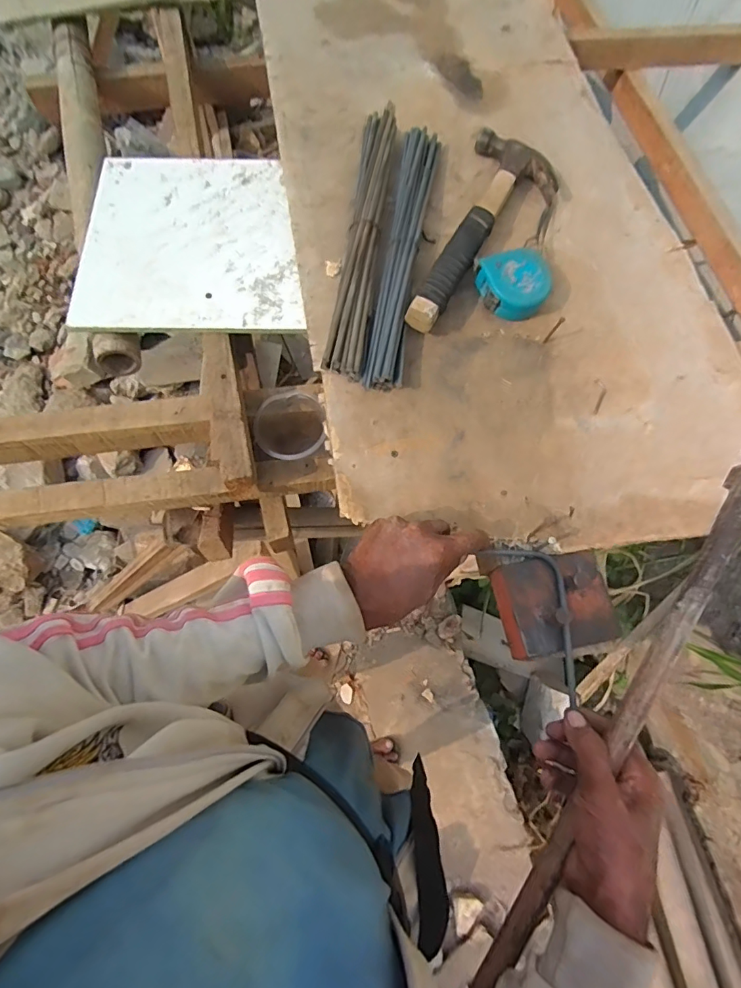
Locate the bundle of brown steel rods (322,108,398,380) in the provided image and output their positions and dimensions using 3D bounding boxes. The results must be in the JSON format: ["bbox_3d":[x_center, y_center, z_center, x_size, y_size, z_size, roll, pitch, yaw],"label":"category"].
[{"bbox_3d":[-0.007,-0.328,0.578,0.049,0.034,0.417,8,70,1],"label":"bundle of brown steel rods"}]

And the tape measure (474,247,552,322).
[{"bbox_3d":[0.172,-0.251,0.556,0.078,0.041,0.079,-22,72,-10],"label":"tape measure"}]

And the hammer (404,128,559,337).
[{"bbox_3d":[0.154,-0.320,0.578,0.123,0.041,0.330,19,71,5],"label":"hammer"}]

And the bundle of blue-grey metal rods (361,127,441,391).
[{"bbox_3d":[0.042,-0.305,0.577,0.044,0.031,0.400,9,70,1],"label":"bundle of blue-grey metal rods"}]

